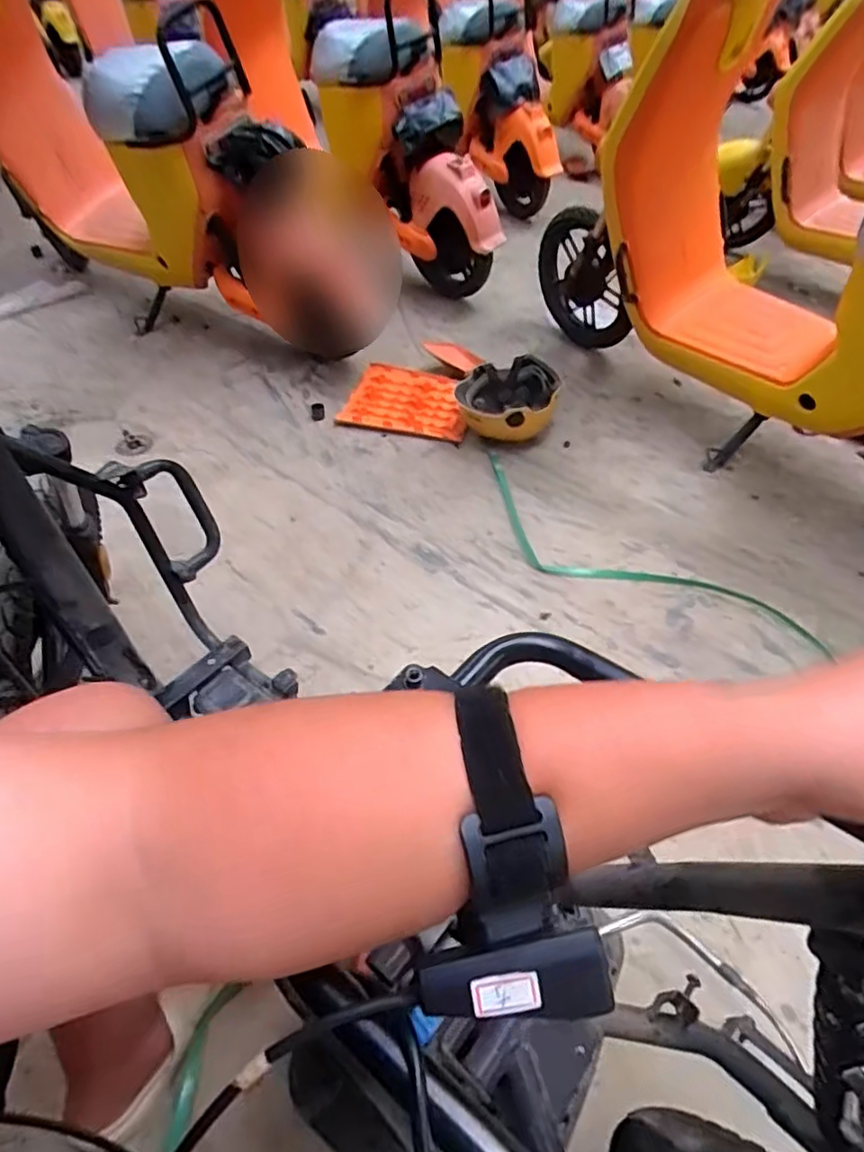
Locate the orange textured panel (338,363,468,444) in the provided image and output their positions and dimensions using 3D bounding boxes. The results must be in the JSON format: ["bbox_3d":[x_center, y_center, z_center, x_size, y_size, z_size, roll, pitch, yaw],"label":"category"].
[{"bbox_3d":[-0.059,-0.460,1.649,0.321,0.030,0.269,10,54,8],"label":"orange textured panel"}]

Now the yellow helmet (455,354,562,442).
[{"bbox_3d":[0.182,-0.435,1.521,0.242,0.148,0.202,4,47,3],"label":"yellow helmet"}]

